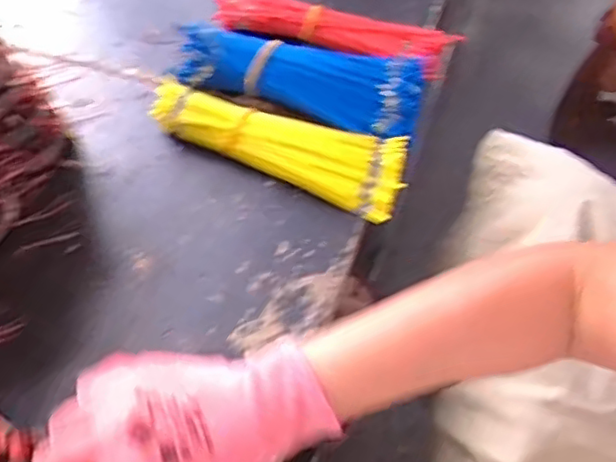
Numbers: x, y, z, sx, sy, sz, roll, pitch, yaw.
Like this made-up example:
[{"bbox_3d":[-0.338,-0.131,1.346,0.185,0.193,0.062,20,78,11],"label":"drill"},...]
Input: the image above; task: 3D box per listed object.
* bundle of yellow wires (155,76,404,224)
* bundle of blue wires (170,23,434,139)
[{"bbox_3d":[-0.030,-0.088,0.577,0.250,0.033,0.073,23,60,15],"label":"bundle of yellow wires"},{"bbox_3d":[-0.008,-0.156,0.617,0.242,0.044,0.096,16,59,11],"label":"bundle of blue wires"}]

